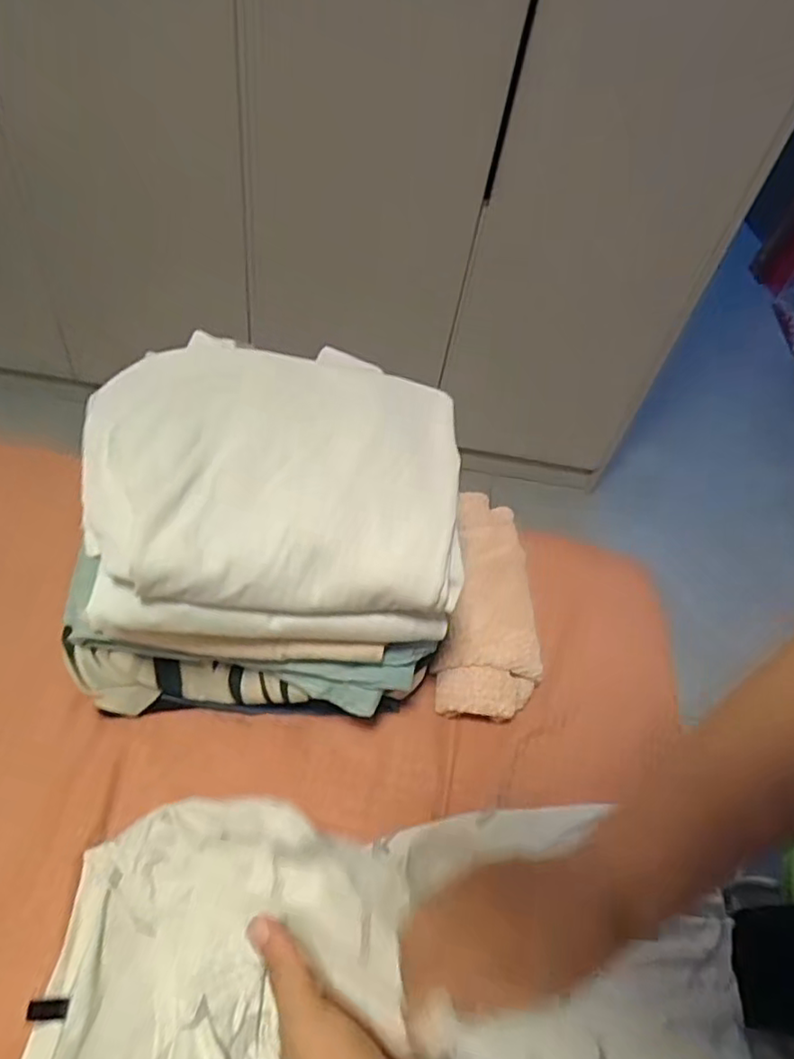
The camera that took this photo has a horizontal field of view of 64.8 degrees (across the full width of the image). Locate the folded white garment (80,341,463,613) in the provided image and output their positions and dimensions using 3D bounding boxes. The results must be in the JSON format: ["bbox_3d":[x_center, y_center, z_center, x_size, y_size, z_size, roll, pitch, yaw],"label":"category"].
[{"bbox_3d":[-0.087,-0.043,0.479,0.276,0.085,0.198,1,51,-10],"label":"folded white garment"}]

